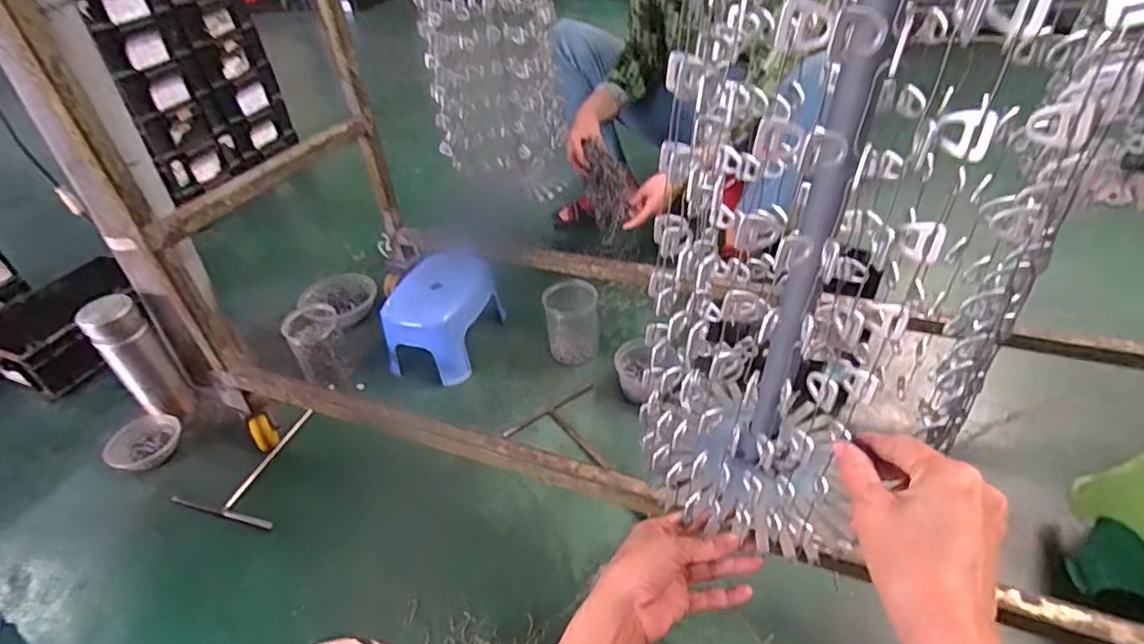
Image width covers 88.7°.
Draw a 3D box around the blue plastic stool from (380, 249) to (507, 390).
[{"bbox_3d":[-0.257,-0.010,1.171,0.171,0.154,0.233,11,41,19],"label":"blue plastic stool"}]

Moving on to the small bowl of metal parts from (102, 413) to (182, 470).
[{"bbox_3d":[-0.739,0.209,1.012,0.091,0.040,0.116,17,43,25],"label":"small bowl of metal parts"}]

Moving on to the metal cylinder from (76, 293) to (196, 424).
[{"bbox_3d":[-0.750,0.073,1.022,0.088,0.231,0.082,30,49,35],"label":"metal cylinder"}]

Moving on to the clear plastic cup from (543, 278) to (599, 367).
[{"bbox_3d":[0.000,-0.003,1.129,0.099,0.149,0.112,-6,38,-2],"label":"clear plastic cup"}]

